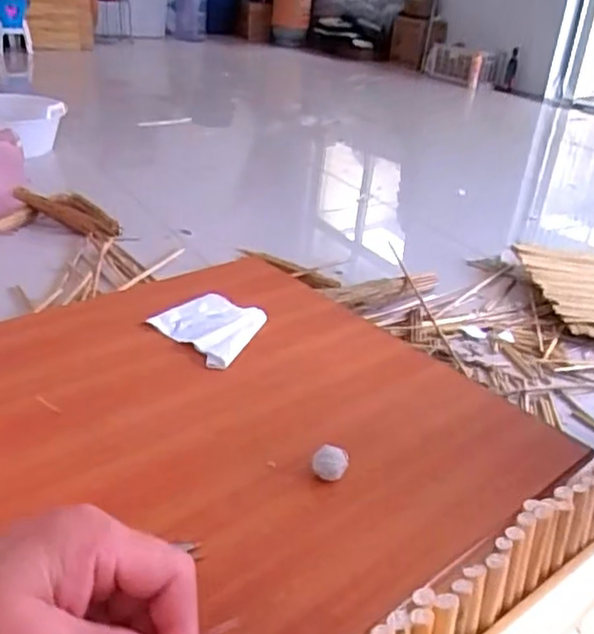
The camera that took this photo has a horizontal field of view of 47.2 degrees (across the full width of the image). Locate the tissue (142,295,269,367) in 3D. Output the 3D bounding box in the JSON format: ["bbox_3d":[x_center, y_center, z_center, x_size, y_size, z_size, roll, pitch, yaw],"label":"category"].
[{"bbox_3d":[-0.125,0.014,1.022,0.153,0.017,0.146,24,33,29],"label":"tissue"}]

